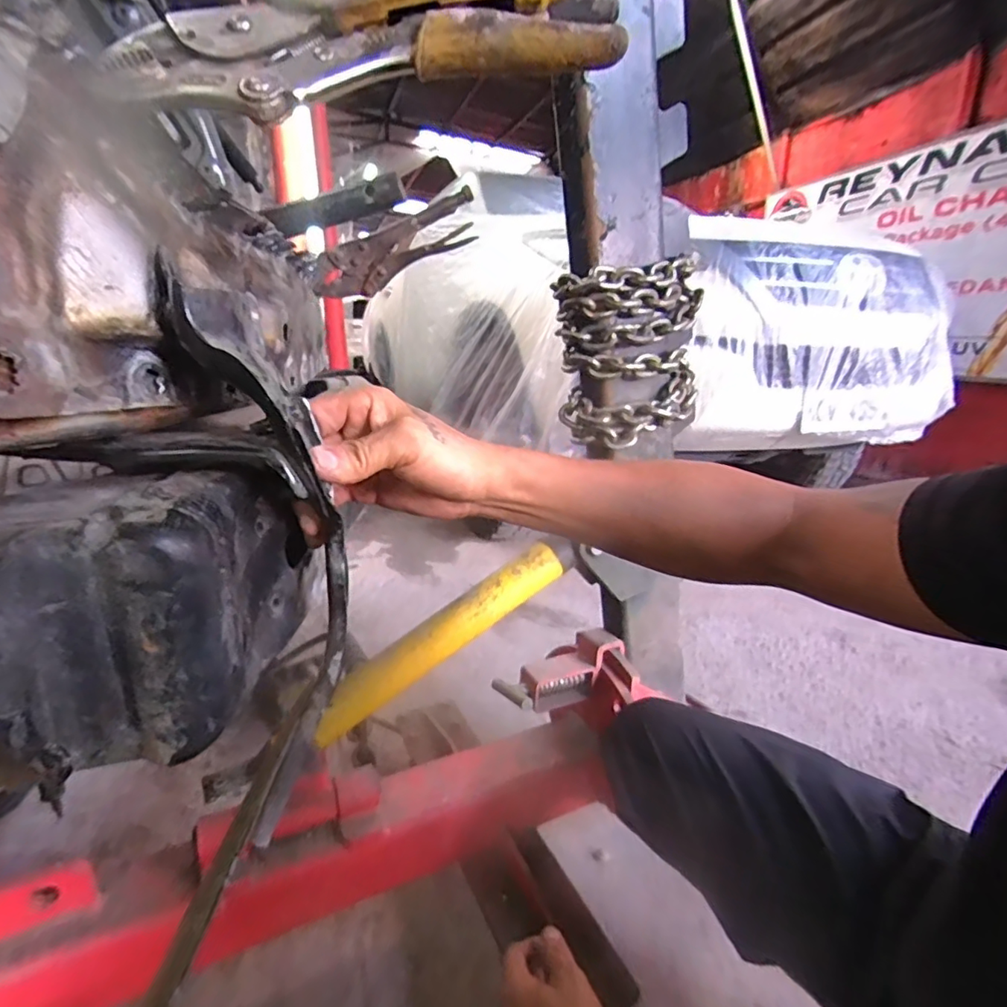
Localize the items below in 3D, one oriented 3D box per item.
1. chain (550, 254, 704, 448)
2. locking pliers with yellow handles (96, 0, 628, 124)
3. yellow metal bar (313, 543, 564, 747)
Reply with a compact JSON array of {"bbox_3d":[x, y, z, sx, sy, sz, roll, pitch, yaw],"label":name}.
[{"bbox_3d":[0.169,-0.199,0.726,0.139,0.211,0.172,13,21,37],"label":"chain"},{"bbox_3d":[-0.047,-0.189,0.218,0.204,0.051,0.031,-15,19,-8],"label":"locking pliers with yellow handles"},{"bbox_3d":[-0.081,0.168,0.682,0.363,0.040,0.052,-35,26,-12],"label":"yellow metal bar"}]

